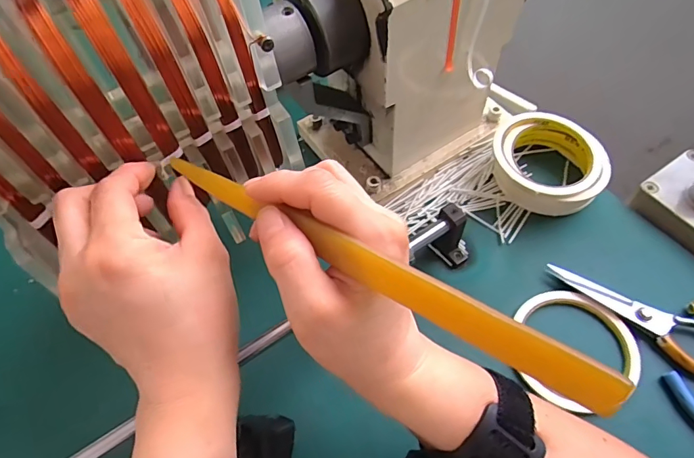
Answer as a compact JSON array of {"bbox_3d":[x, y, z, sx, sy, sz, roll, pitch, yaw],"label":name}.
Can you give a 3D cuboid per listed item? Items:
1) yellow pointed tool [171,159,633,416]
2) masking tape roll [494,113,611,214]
[{"bbox_3d":[-0.002,0.009,0.182,0.213,0.015,0.004,27,28,29],"label":"yellow pointed tool"},{"bbox_3d":[0.182,-0.059,0.404,0.097,0.042,0.094,-1,59,2],"label":"masking tape roll"}]

